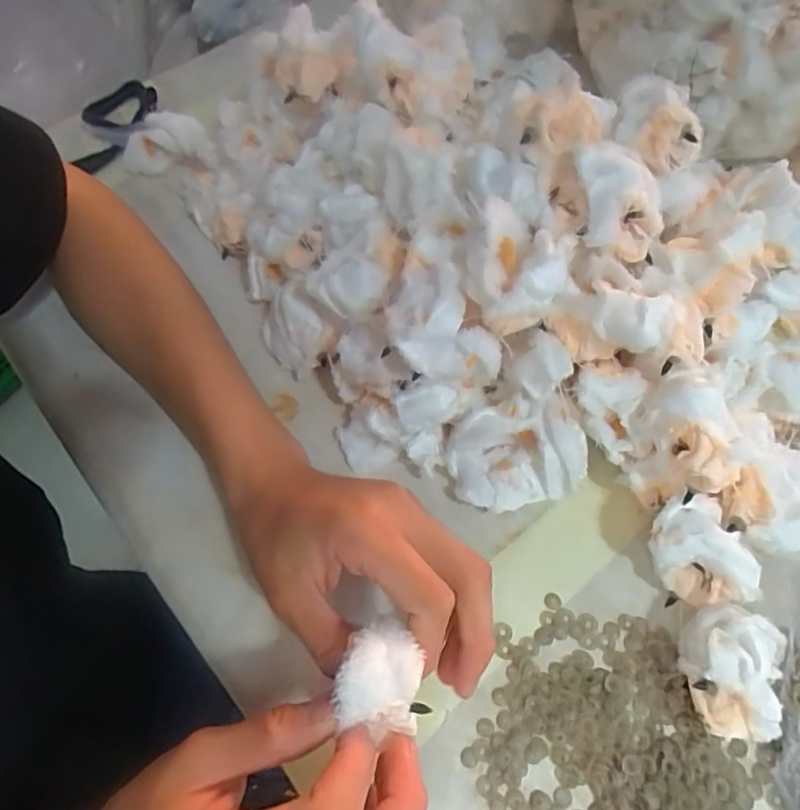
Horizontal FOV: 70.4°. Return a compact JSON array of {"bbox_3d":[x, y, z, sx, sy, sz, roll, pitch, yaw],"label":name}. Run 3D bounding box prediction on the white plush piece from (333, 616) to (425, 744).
[{"bbox_3d":[-0.008,0.110,0.231,0.031,0.025,0.042,6,64,5],"label":"white plush piece"}]

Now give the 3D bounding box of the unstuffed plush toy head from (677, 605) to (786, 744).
[{"bbox_3d":[0.163,0.132,0.281,0.045,0.037,0.056,12,65,8],"label":"unstuffed plush toy head"}]

